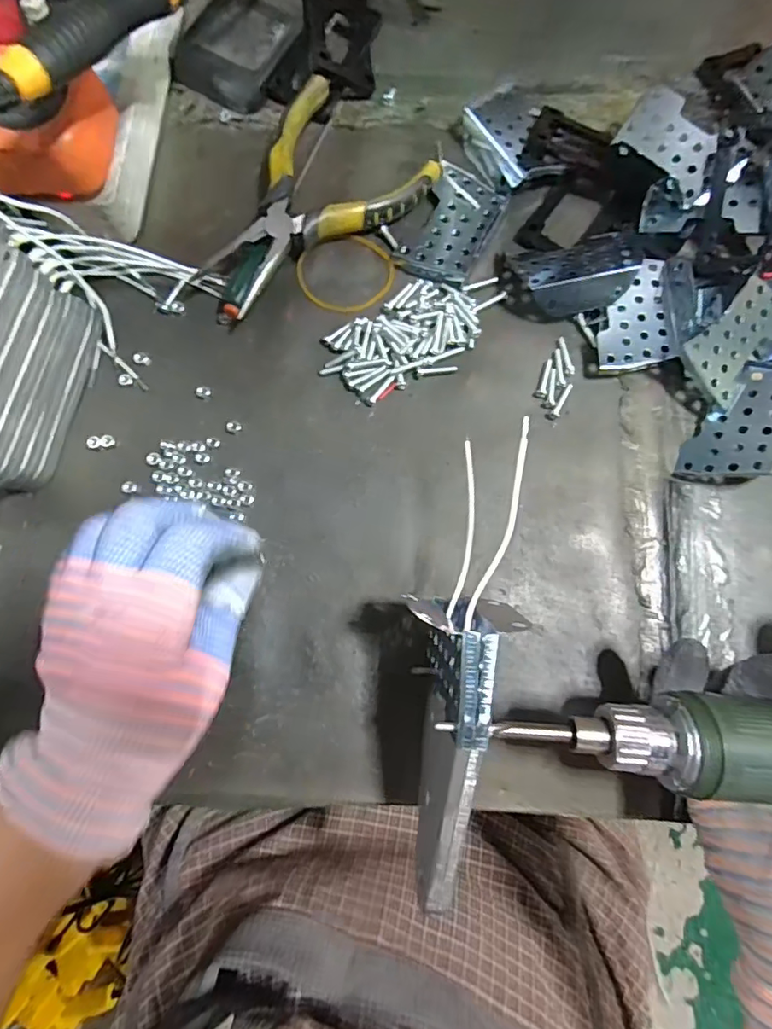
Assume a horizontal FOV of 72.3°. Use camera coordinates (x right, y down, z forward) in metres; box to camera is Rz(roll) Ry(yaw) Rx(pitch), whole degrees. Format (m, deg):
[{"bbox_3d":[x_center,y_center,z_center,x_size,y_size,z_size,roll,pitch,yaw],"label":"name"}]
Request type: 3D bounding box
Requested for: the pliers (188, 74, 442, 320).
[{"bbox_3d":[-0.048,-0.178,0.309,0.090,0.024,0.142,39,82,7],"label":"pliers"}]

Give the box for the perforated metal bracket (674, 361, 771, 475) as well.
[{"bbox_3d":[0.193,-0.051,0.287,0.043,0.009,0.071,20,82,35],"label":"perforated metal bracket"}]

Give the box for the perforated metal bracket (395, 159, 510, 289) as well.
[{"bbox_3d":[0.040,-0.172,0.315,0.044,0.008,0.071,28,81,6],"label":"perforated metal bracket"}]

